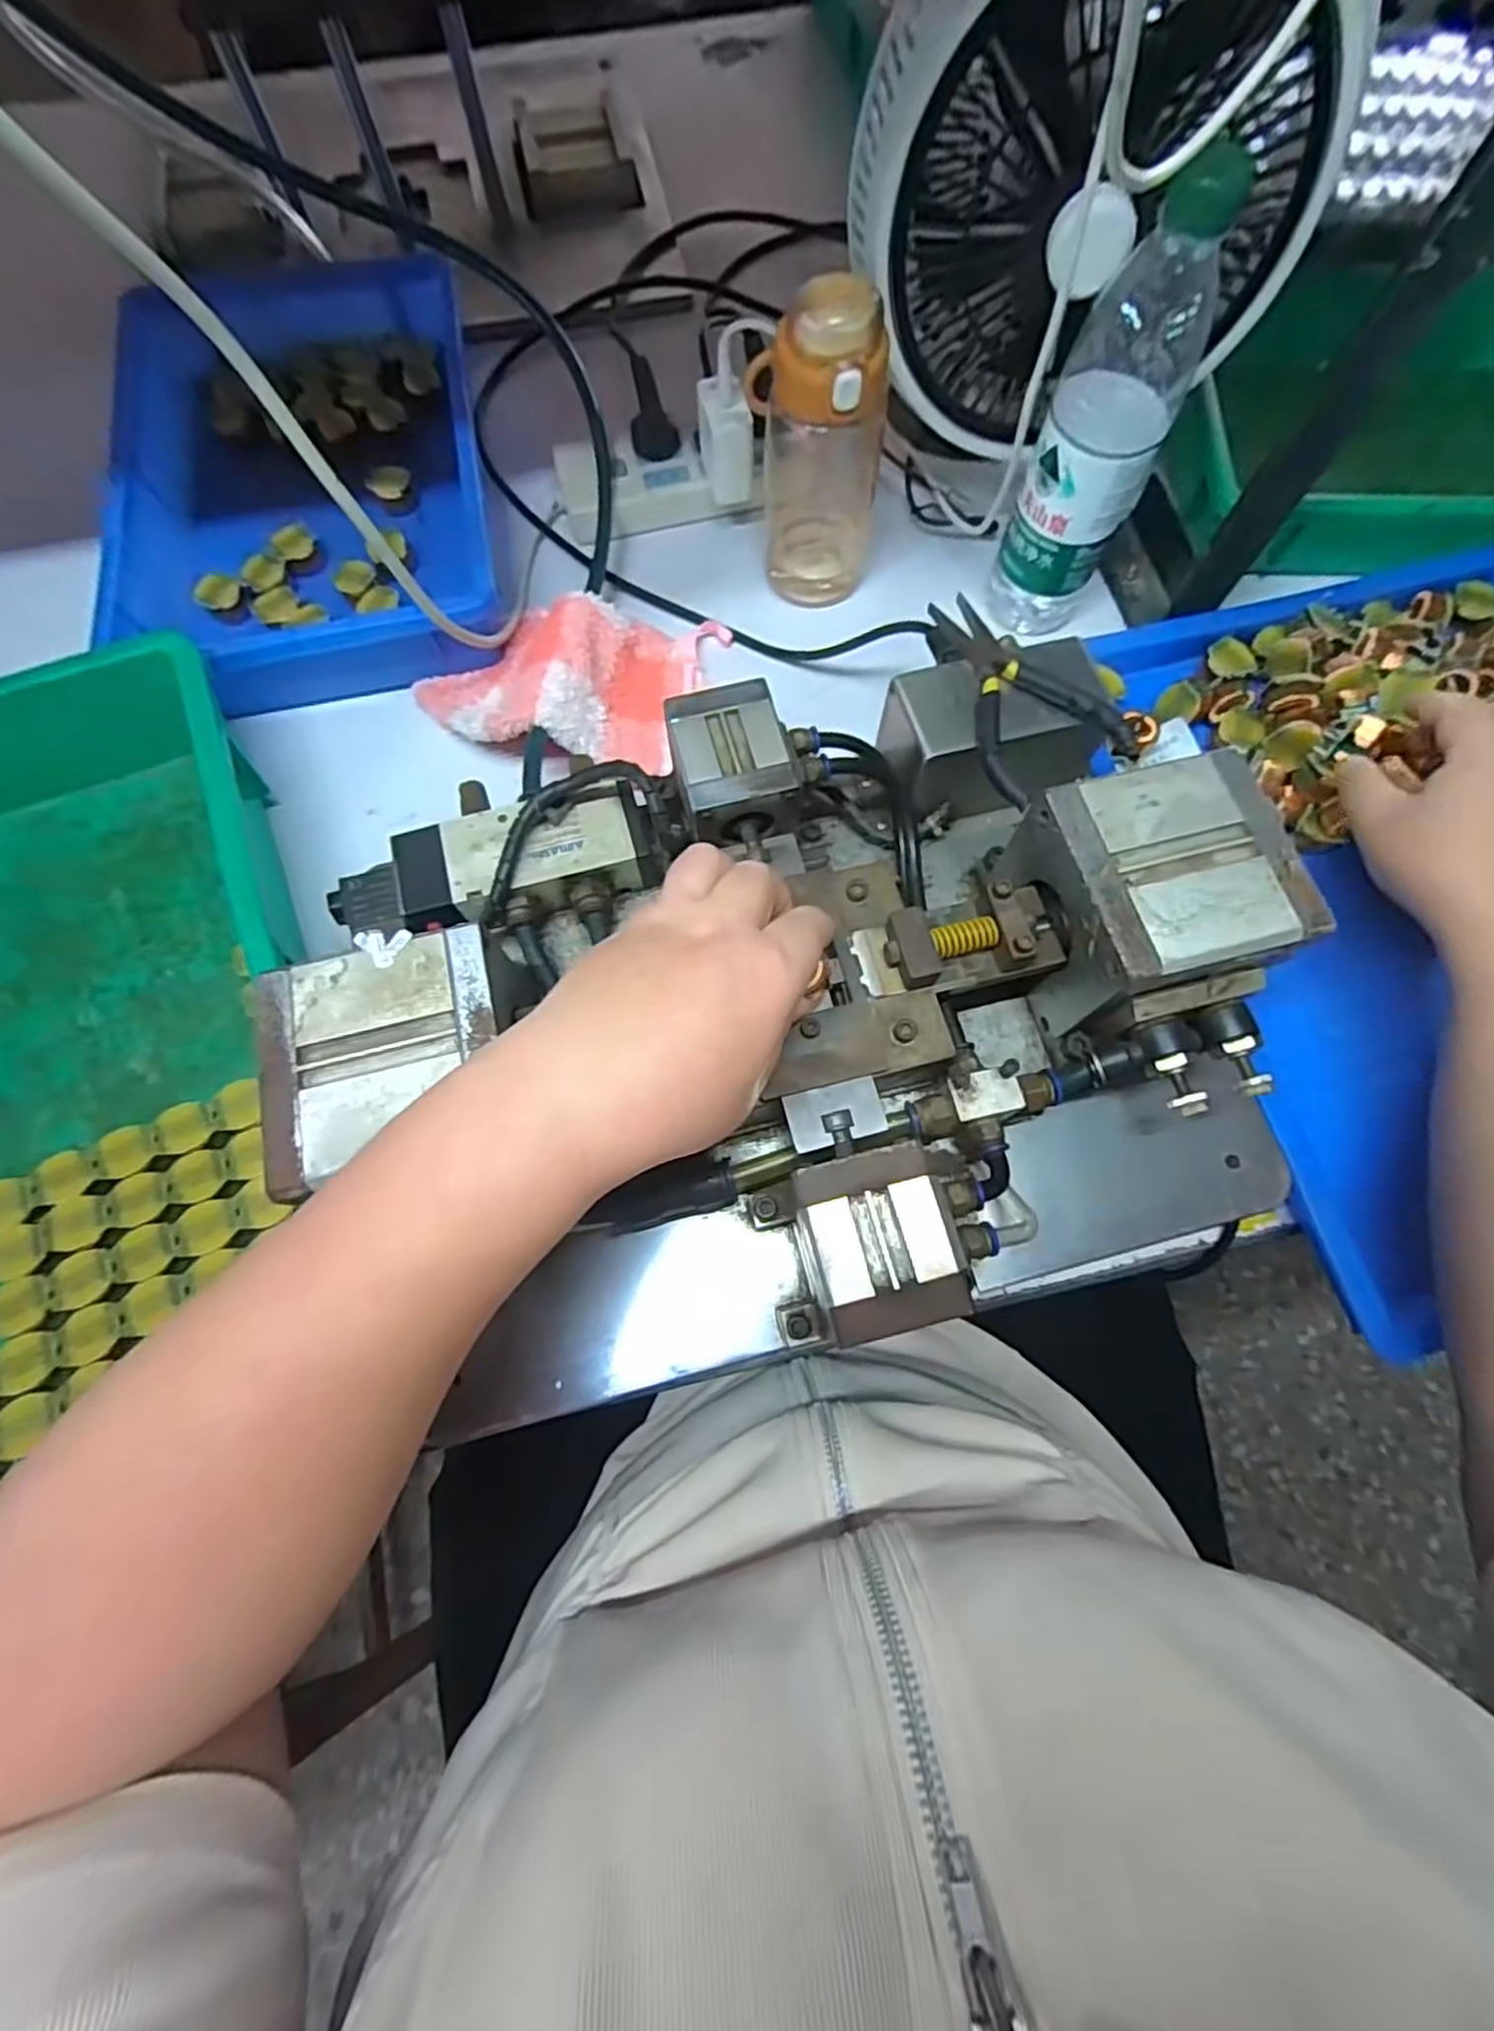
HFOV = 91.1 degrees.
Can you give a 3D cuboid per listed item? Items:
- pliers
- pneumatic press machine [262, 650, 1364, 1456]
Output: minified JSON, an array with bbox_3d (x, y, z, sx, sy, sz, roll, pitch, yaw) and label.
[{"bbox_3d":[0.131,-0.163,0.365,0.070,0.011,0.124,-24,75,-8],"label":"pliers"},{"bbox_3d":[0.024,-0.009,0.343,0.422,0.110,0.285,-8,72,-1],"label":"pneumatic press machine"}]

